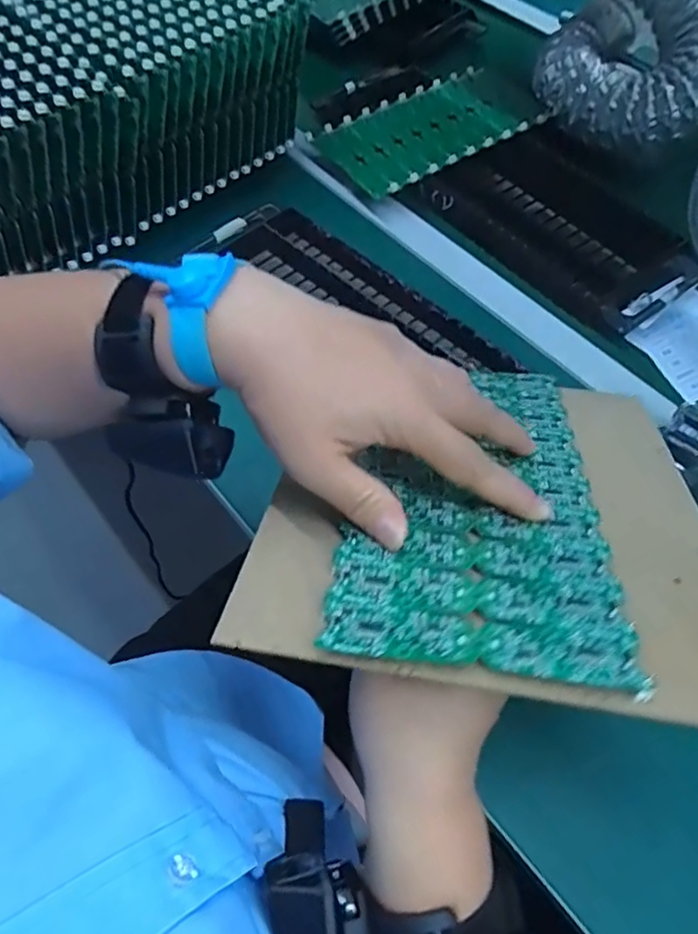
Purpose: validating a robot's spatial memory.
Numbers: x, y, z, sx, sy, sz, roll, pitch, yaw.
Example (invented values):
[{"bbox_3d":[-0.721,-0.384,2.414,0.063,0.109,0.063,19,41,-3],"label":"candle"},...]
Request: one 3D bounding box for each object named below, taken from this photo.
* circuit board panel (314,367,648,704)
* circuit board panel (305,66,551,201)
[{"bbox_3d":[0.066,0.008,0.327,0.122,0.004,0.243,5,36,5],"label":"circuit board panel"},{"bbox_3d":[0.085,-0.372,0.665,0.235,0.018,0.132,-29,63,-16],"label":"circuit board panel"}]

